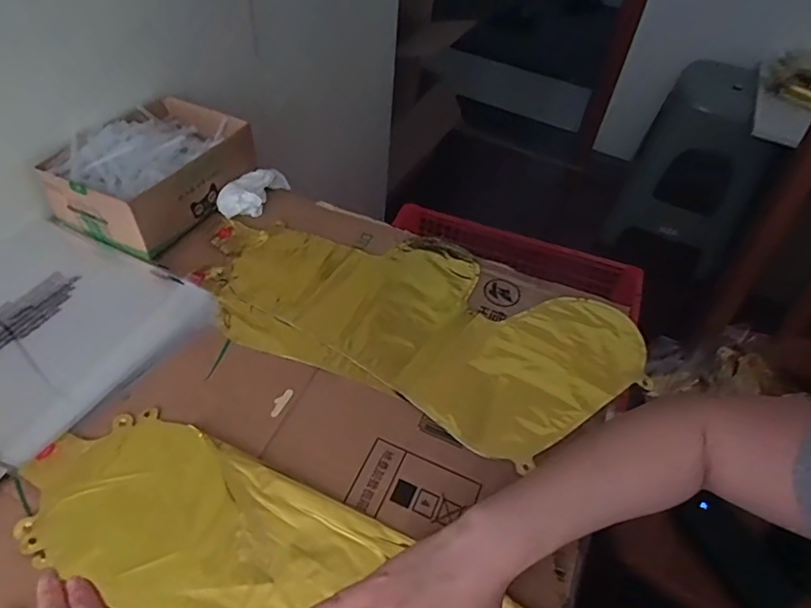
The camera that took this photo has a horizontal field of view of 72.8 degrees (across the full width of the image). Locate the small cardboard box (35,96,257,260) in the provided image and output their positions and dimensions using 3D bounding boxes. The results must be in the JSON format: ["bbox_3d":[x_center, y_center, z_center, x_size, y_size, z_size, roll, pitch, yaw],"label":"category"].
[{"bbox_3d":[-0.267,-0.146,0.594,0.137,0.078,0.192,19,49,11],"label":"small cardboard box"}]

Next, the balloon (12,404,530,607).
[{"bbox_3d":[-0.071,0.194,0.362,0.419,0.010,0.134,24,50,13],"label":"balloon"}]

